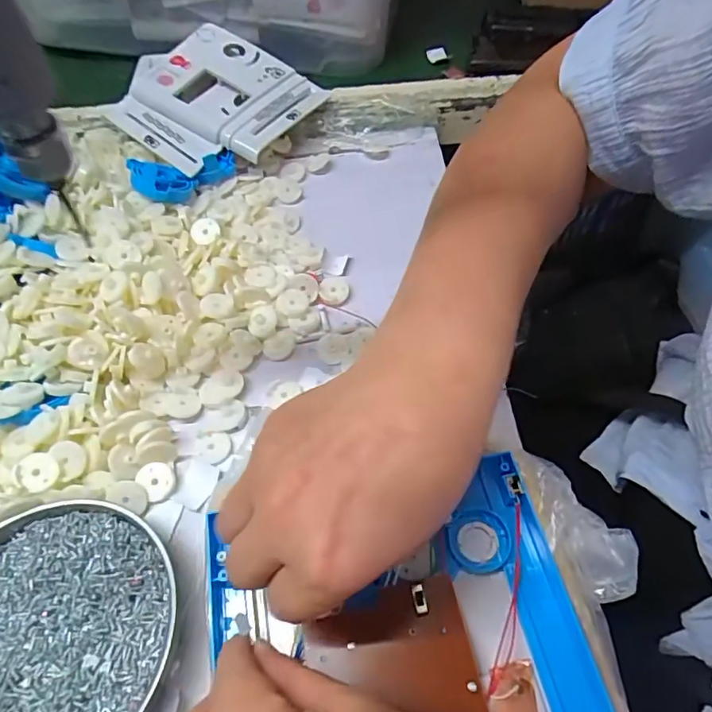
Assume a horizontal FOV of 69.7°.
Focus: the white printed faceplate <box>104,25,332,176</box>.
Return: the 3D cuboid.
[{"bbox_3d":[-0.135,-0.243,0.484,0.166,0.058,0.159,25,61,16],"label":"white printed faceplate"}]

